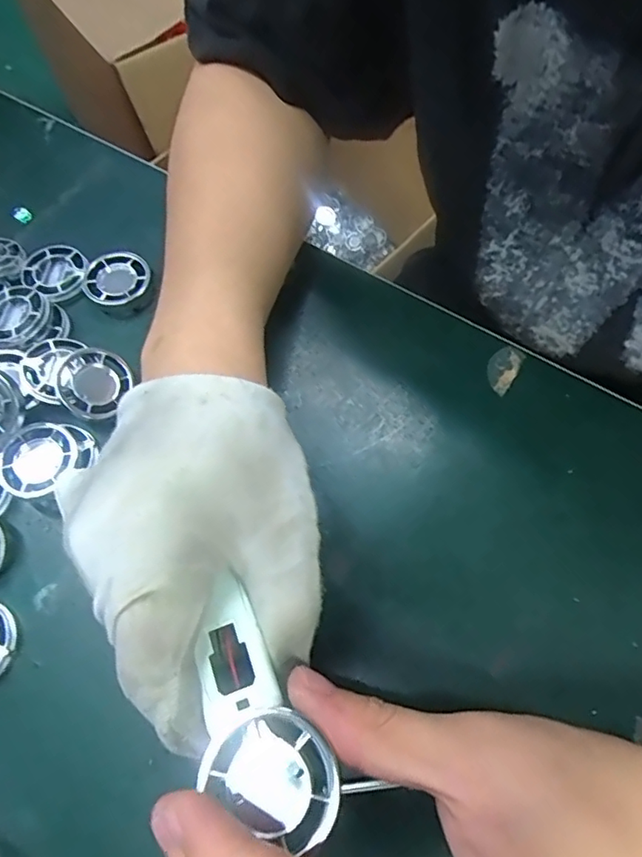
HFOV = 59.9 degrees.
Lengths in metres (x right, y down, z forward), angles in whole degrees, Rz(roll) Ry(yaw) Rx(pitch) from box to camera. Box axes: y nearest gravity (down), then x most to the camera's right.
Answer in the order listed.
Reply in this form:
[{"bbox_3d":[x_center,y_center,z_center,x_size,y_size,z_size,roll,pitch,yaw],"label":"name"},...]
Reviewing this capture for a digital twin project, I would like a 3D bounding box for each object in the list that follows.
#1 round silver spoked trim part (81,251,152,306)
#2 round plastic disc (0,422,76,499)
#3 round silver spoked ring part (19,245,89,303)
[{"bbox_3d":[-0.121,-0.089,0.330,0.038,0.005,0.037,1,69,-2],"label":"round silver spoked trim part"},{"bbox_3d":[-0.140,0.017,0.277,0.036,0.015,0.032,-41,71,-16],"label":"round plastic disc"},{"bbox_3d":[-0.159,-0.093,0.337,0.037,0.009,0.039,0,66,1],"label":"round silver spoked ring part"}]

